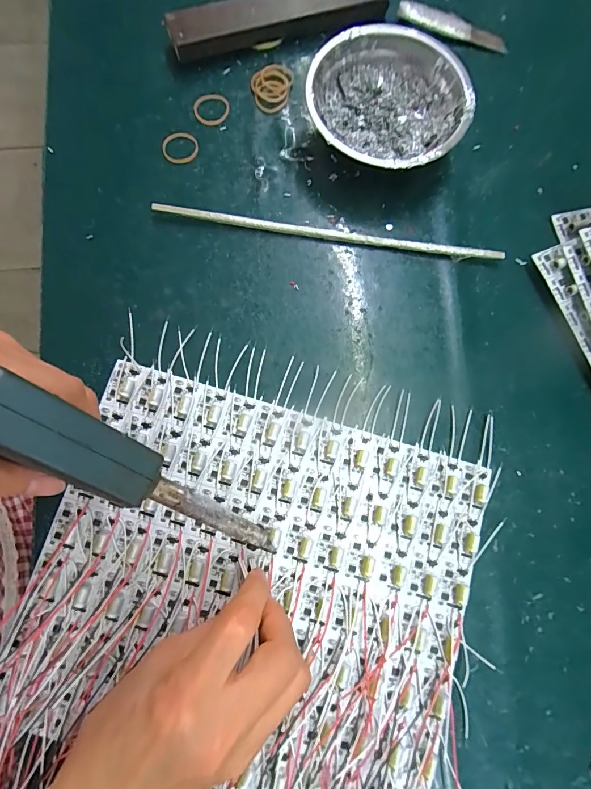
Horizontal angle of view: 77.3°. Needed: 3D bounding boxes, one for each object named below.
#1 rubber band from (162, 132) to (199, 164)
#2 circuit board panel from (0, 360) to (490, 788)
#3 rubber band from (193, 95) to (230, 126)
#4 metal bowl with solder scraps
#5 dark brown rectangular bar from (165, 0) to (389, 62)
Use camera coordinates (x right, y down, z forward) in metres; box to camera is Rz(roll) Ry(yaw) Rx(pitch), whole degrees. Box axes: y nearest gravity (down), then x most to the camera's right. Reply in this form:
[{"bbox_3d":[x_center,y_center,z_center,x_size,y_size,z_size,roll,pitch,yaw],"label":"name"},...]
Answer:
[{"bbox_3d":[-0.097,-0.209,0.312,0.030,0.004,0.026,16,80,2],"label":"rubber band"},{"bbox_3d":[-0.026,0.128,0.252,0.283,0.011,0.240,16,80,2],"label":"circuit board panel"},{"bbox_3d":[-0.073,-0.248,0.320,0.031,0.004,0.027,22,80,3],"label":"rubber band"},{"bbox_3d":[0.071,-0.227,0.300,0.121,0.040,0.123,0,80,-1],"label":"metal bowl with solder scraps"},{"bbox_3d":[-0.012,-0.335,0.324,0.202,0.025,0.034,-15,80,-4],"label":"dark brown rectangular bar"}]

